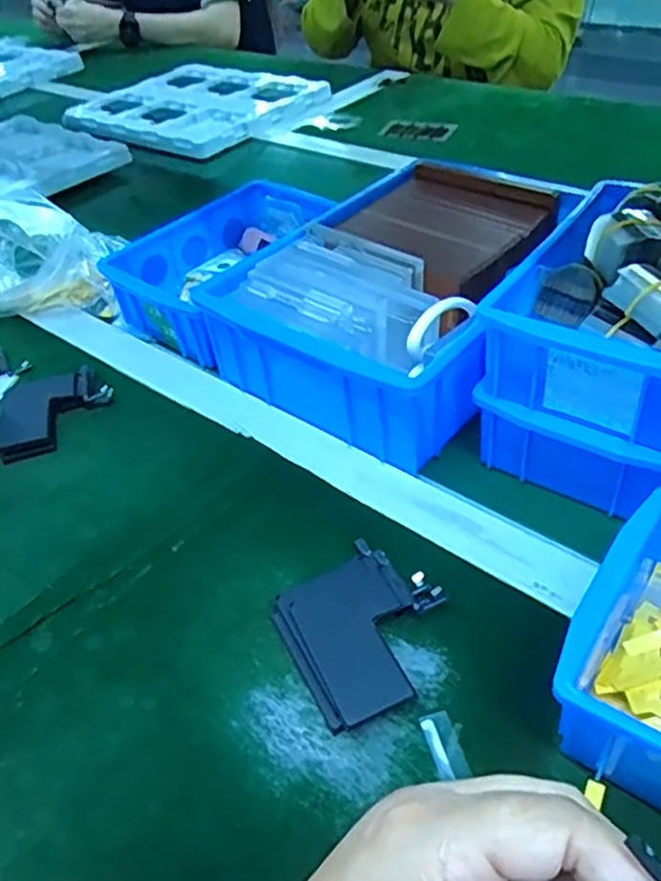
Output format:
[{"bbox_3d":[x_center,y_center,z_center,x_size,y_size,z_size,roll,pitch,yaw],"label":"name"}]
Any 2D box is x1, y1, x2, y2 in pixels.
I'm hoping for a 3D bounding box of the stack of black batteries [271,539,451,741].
[{"bbox_3d":[0.020,0.100,0.369,0.082,0.012,0.091,-23,45,-16],"label":"stack of black batteries"}]

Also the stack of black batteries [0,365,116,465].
[{"bbox_3d":[-0.213,-0.026,0.529,0.088,0.017,0.085,-24,45,-17],"label":"stack of black batteries"}]

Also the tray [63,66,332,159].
[{"bbox_3d":[-0.204,-0.519,1.072,0.316,0.025,0.320,28,53,32],"label":"tray"}]

